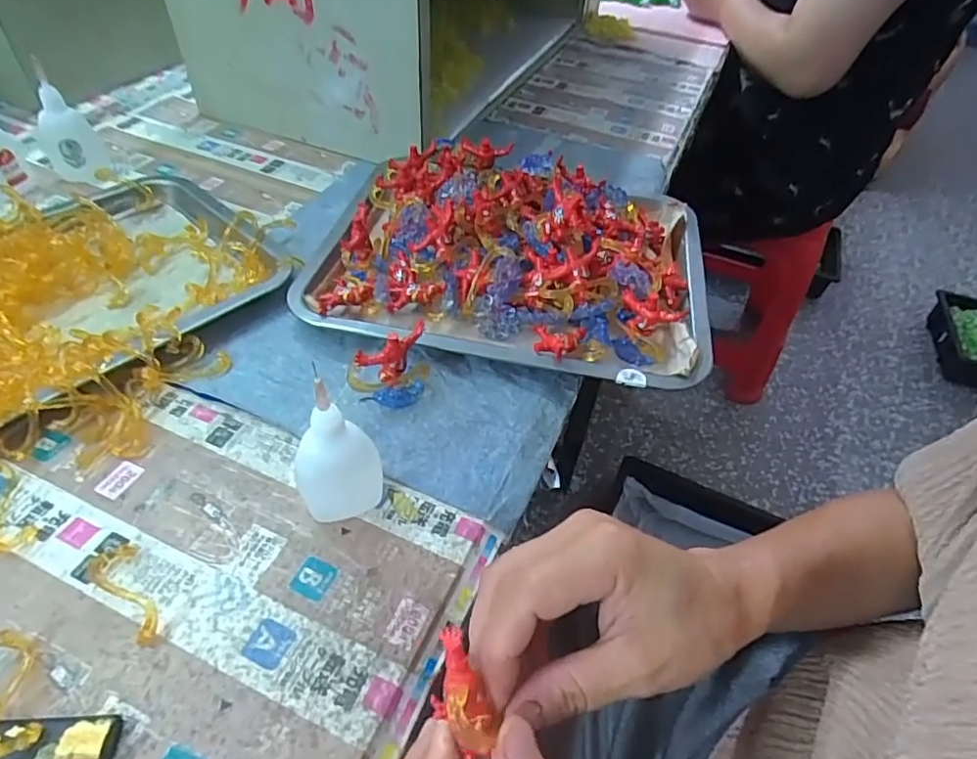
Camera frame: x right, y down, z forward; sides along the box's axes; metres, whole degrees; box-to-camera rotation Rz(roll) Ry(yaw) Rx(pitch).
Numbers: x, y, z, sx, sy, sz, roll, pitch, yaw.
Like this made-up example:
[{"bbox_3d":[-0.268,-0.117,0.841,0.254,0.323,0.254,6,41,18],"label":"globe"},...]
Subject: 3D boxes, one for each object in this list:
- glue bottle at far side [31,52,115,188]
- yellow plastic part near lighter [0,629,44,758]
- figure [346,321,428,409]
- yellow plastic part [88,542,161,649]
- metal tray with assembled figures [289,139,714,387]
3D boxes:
[{"bbox_3d":[-0.389,-0.234,0.520,0.048,0.095,0.046,-28,56,-28],"label":"glue bottle at far side"},{"bbox_3d":[-0.210,0.137,0.247,0.020,0.017,0.056,-26,55,-26],"label":"yellow plastic part near lighter"},{"bbox_3d":[-0.062,-0.004,0.368,0.053,0.049,0.023,-21,53,-23],"label":"figure"},{"bbox_3d":[-0.181,0.108,0.286,0.022,0.005,0.061,-33,58,-30],"label":"yellow plastic part"},{"bbox_3d":[0.021,-0.113,0.468,0.313,0.065,0.251,10,47,3],"label":"metal tray with assembled figures"}]

